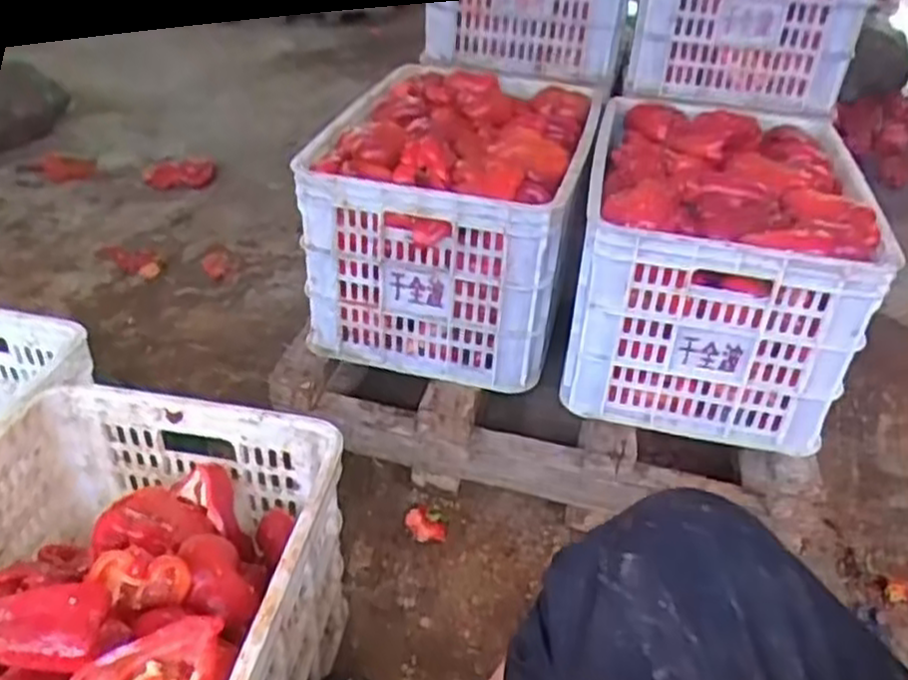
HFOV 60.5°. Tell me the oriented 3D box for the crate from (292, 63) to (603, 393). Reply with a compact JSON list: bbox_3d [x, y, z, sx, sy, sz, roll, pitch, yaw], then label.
[{"bbox_3d":[0.020,-0.225,1.246,0.357,0.297,0.545,10,35,10],"label":"crate"}]

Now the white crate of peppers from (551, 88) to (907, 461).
[{"bbox_3d":[0.378,-0.133,1.157,0.350,0.299,0.503,10,35,10],"label":"white crate of peppers"}]

